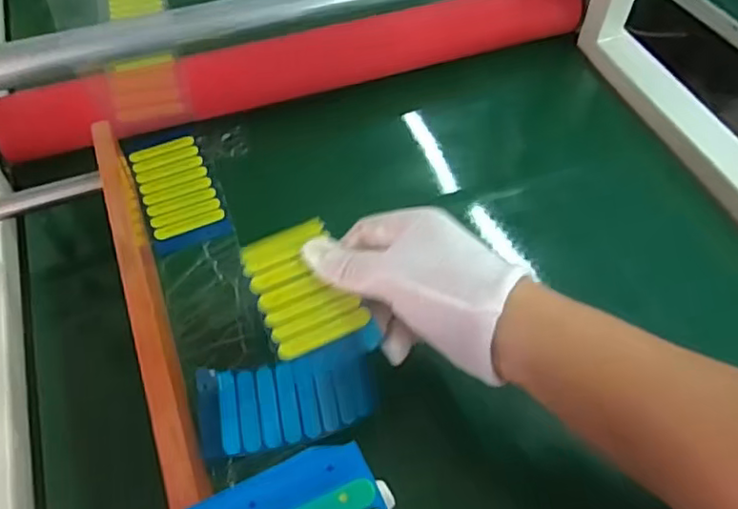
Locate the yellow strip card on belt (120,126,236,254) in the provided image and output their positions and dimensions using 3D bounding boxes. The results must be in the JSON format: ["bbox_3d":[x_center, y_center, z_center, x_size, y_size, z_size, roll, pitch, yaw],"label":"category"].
[{"bbox_3d":[-0.147,-0.052,0.476,0.055,0.006,0.117,-20,57,-13],"label":"yellow strip card on belt"}]

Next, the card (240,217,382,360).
[{"bbox_3d":[-0.036,0.021,0.351,0.053,0.008,0.086,-21,57,-13],"label":"card"}]

